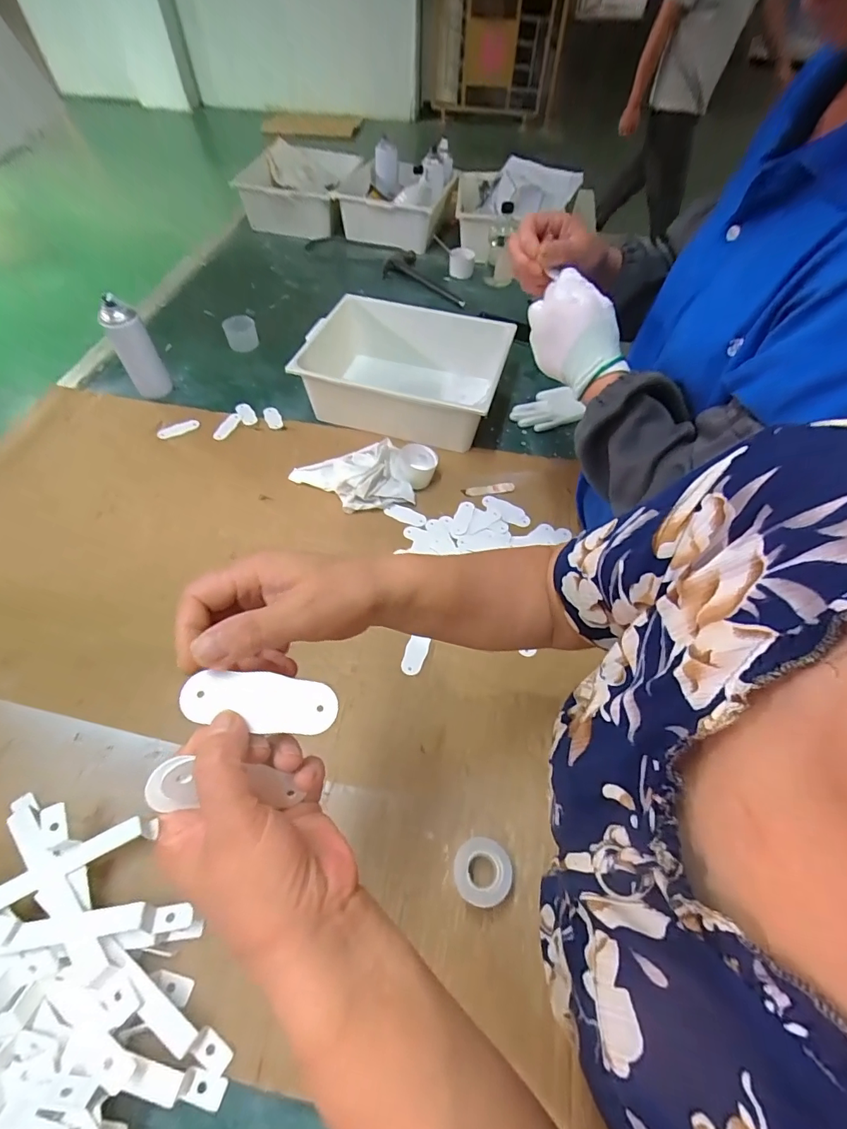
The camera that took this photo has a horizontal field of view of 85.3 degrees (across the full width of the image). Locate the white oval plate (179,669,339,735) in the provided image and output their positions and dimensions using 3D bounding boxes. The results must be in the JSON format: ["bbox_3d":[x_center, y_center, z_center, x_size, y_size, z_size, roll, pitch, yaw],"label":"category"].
[{"bbox_3d":[-0.082,0.069,0.233,0.074,0.004,0.026,11,55,-11],"label":"white oval plate"}]

